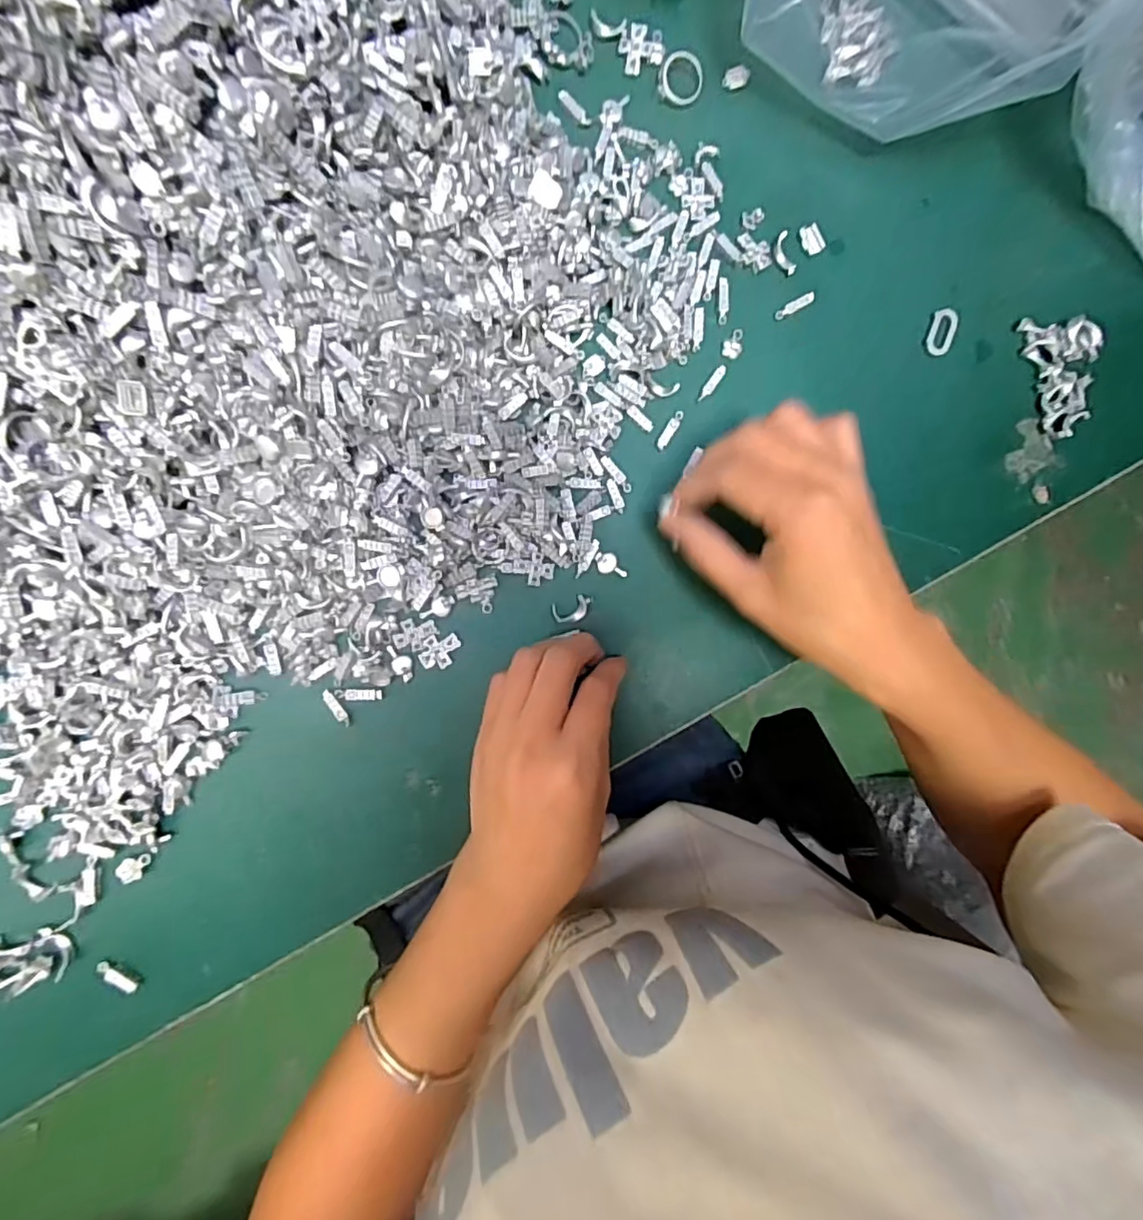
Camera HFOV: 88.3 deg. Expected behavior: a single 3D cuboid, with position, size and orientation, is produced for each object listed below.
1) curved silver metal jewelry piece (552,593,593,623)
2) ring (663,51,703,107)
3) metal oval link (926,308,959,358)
[{"bbox_3d":[0.001,0.000,0.297,0.021,0.004,0.012,-20,95,-5],"label":"curved silver metal jewelry piece"},{"bbox_3d":[0.056,-0.266,0.294,0.021,0.004,0.024,16,91,-7],"label":"ring"},{"bbox_3d":[0.197,-0.148,0.313,0.012,0.004,0.026,15,91,-7],"label":"metal oval link"}]

